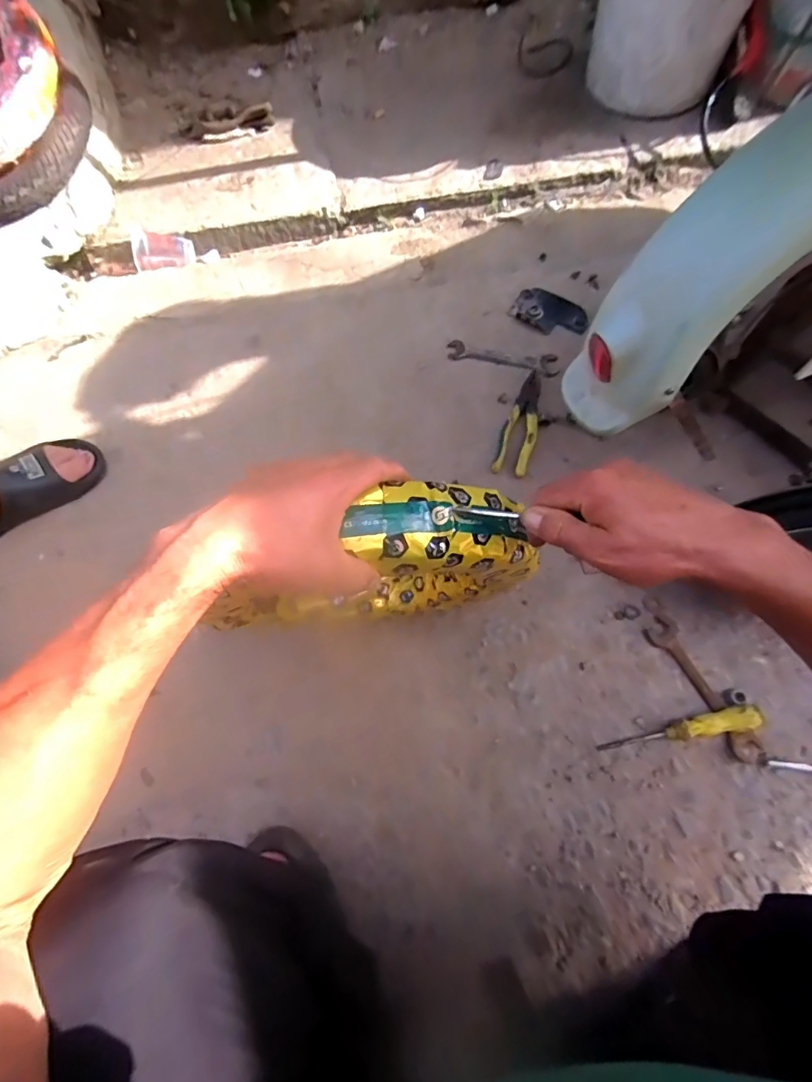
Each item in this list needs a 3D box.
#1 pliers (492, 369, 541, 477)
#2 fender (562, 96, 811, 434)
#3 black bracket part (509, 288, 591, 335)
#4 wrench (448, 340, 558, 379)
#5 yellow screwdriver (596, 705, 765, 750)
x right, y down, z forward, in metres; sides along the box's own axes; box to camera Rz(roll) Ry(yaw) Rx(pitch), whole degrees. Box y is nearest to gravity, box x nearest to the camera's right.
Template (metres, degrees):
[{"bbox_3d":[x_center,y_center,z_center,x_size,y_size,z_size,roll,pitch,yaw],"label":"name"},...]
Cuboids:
[{"bbox_3d":[0.191,-0.193,0.781,0.052,0.018,0.192,17,72,8],"label":"pliers"},{"bbox_3d":[0.292,-0.244,0.411,0.383,0.114,0.106,-40,67,34],"label":"fender"},{"bbox_3d":[0.259,-0.407,0.859,0.132,0.019,0.086,28,74,11],"label":"black bracket part"},{"bbox_3d":[0.167,-0.318,0.830,0.189,0.013,0.048,12,71,7],"label":"wrench"},{"bbox_3d":[0.351,0.240,0.617,0.200,0.035,0.028,-10,70,-1],"label":"yellow screwdriver"}]

